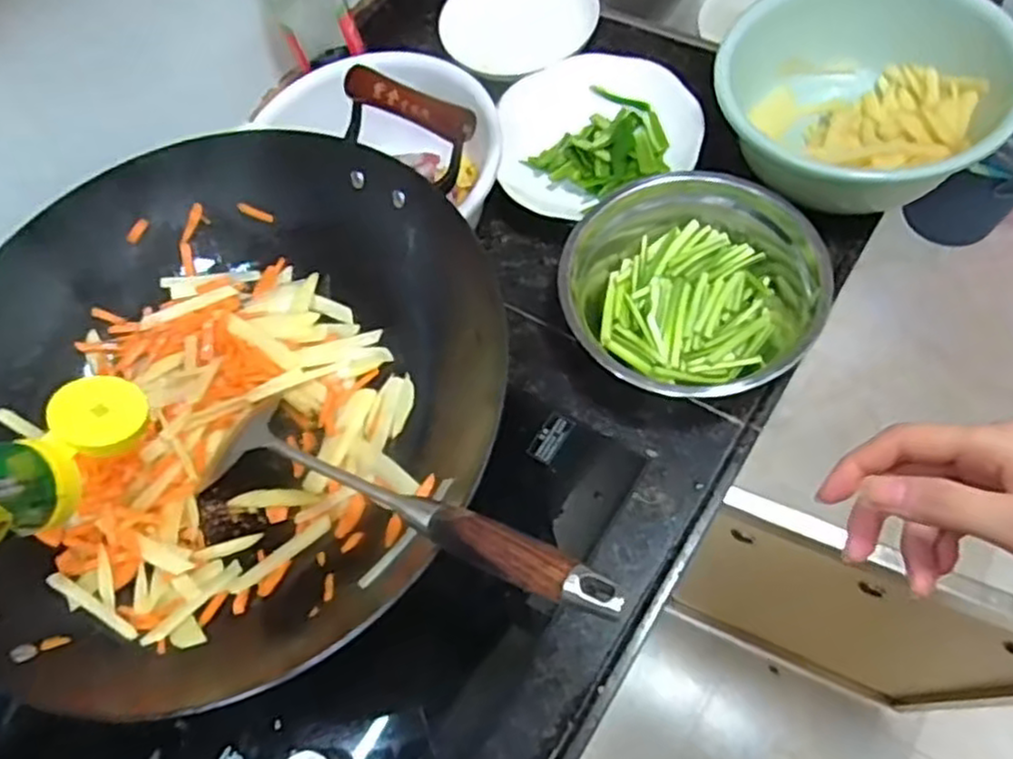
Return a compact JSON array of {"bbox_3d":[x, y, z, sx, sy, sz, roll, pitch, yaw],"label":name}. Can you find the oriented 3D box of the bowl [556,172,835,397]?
[{"bbox_3d":[0.152,-0.080,0.617,0.205,0.077,0.183,-14,63,2],"label":"bowl"}]

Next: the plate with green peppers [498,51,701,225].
[{"bbox_3d":[0.085,-0.253,0.725,0.196,0.036,0.170,-22,63,-2],"label":"plate with green peppers"}]

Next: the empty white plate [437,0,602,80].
[{"bbox_3d":[0.010,-0.407,0.813,0.171,0.021,0.167,-3,64,7],"label":"empty white plate"}]

